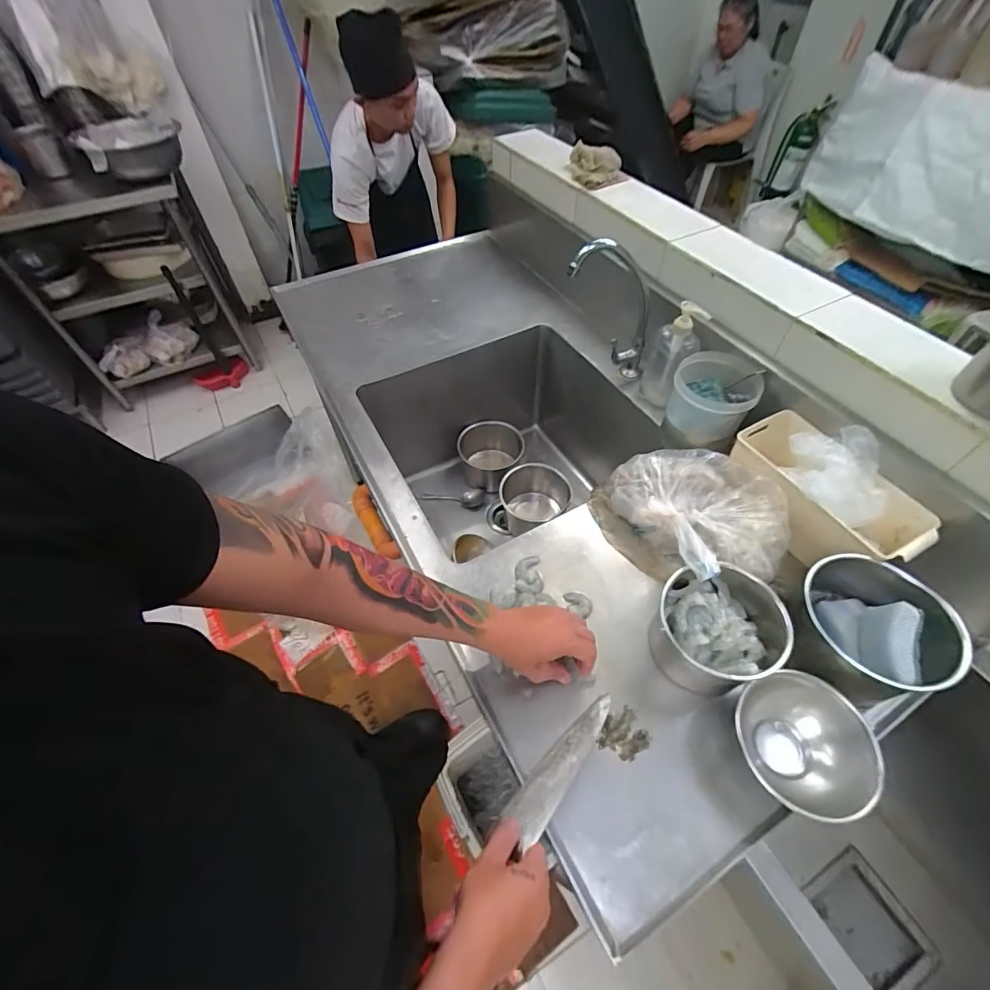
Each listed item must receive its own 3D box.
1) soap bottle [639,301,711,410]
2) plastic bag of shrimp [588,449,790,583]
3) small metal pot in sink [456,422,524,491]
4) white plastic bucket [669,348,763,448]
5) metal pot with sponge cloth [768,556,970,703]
[{"bbox_3d":[0.357,-0.283,0.945,0.089,0.211,0.083,16,55,13],"label":"soap bottle"},{"bbox_3d":[0.307,0.032,0.747,0.193,0.137,0.285,-24,56,-16],"label":"plastic bag of shrimp"},{"bbox_3d":[-0.006,-0.107,1.345,0.184,0.137,0.173,-1,53,1],"label":"small metal pot in sink"},{"bbox_3d":[0.402,-0.183,0.867,0.140,0.106,0.143,20,56,16],"label":"white plastic bucket"},{"bbox_3d":[0.494,0.178,0.620,0.171,0.135,0.168,-1,53,1],"label":"metal pot with sponge cloth"}]

